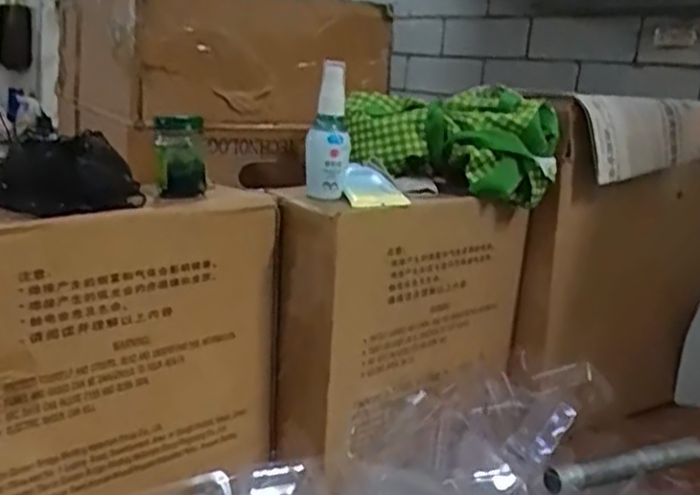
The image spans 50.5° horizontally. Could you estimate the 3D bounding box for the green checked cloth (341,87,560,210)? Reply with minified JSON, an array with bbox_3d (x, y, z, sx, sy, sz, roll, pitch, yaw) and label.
[{"bbox_3d":[0.105,-0.110,0.759,0.205,0.094,0.083,10,15,22],"label":"green checked cloth"}]

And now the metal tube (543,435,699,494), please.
[{"bbox_3d":[0.259,0.193,0.668,0.207,0.024,0.019,-3,15,-26],"label":"metal tube"}]

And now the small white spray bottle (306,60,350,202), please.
[{"bbox_3d":[-0.019,-0.101,0.660,0.039,0.115,0.031,4,13,-2],"label":"small white spray bottle"}]

